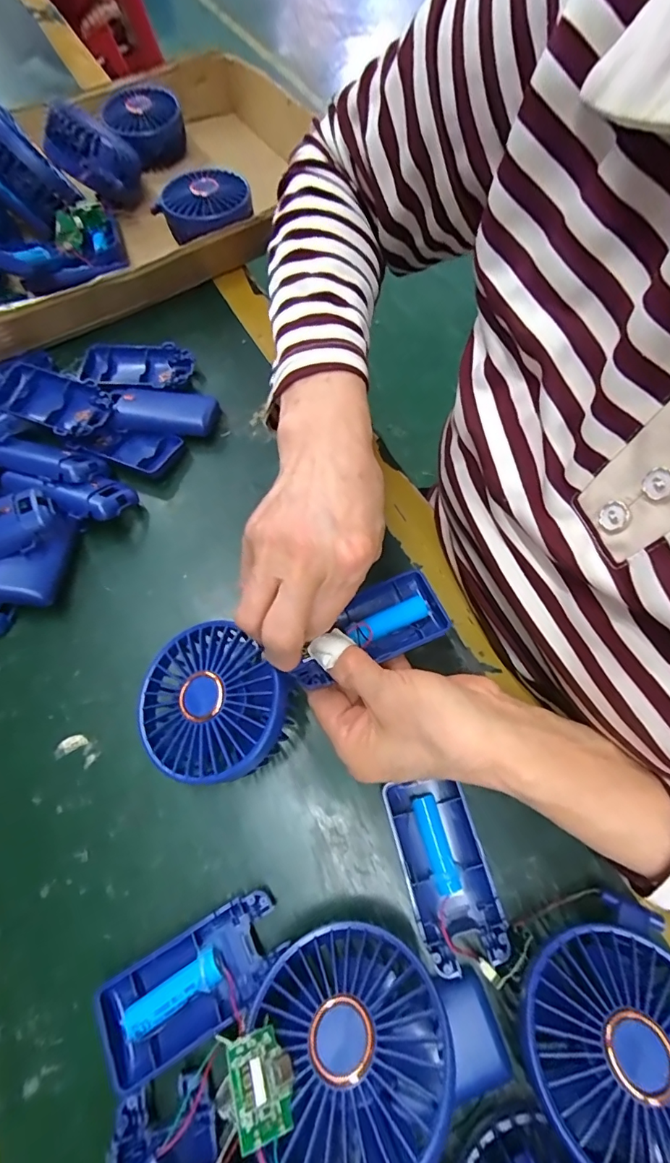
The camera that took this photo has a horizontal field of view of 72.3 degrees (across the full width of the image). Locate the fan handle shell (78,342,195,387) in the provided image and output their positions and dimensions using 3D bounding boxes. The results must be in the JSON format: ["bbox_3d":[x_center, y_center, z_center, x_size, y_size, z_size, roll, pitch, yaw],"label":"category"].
[{"bbox_3d":[-0.174,-0.187,0.404,0.097,0.014,0.046,0,66,1],"label":"fan handle shell"}]

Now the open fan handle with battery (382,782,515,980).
[{"bbox_3d":[0.060,0.157,0.253,0.044,0.014,0.088,-12,66,-4],"label":"open fan handle with battery"}]

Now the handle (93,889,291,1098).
[{"bbox_3d":[-0.071,0.203,0.234,0.094,0.020,0.043,-28,68,-11],"label":"handle"}]

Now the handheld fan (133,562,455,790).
[{"bbox_3d":[-0.023,0.045,0.261,0.180,0.028,0.082,-25,68,-10],"label":"handheld fan"}]

